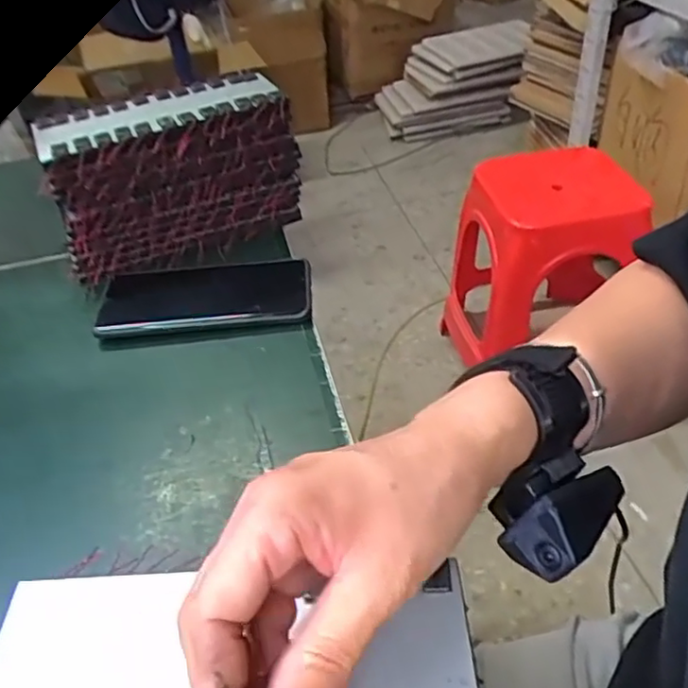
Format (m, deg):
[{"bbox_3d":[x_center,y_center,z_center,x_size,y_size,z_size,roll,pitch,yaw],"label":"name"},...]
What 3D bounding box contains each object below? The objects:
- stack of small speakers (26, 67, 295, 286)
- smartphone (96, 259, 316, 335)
[{"bbox_3d":[-0.147,-0.148,0.561,0.199,0.114,0.082,-24,45,-16],"label":"stack of small speakers"},{"bbox_3d":[-0.107,-0.036,0.511,0.162,0.013,0.075,-9,43,-1],"label":"smartphone"}]

